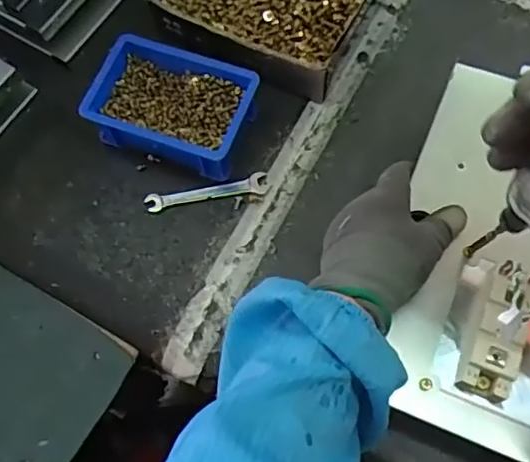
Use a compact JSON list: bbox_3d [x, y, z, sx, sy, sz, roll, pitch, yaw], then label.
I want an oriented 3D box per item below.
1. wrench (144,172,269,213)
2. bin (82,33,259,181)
[{"bbox_3d":[-0.057,-0.037,0.563,0.119,0.007,0.022,-10,69,2],"label":"wrench"},{"bbox_3d":[-0.089,-0.121,0.573,0.153,0.057,0.107,18,69,12],"label":"bin"}]

